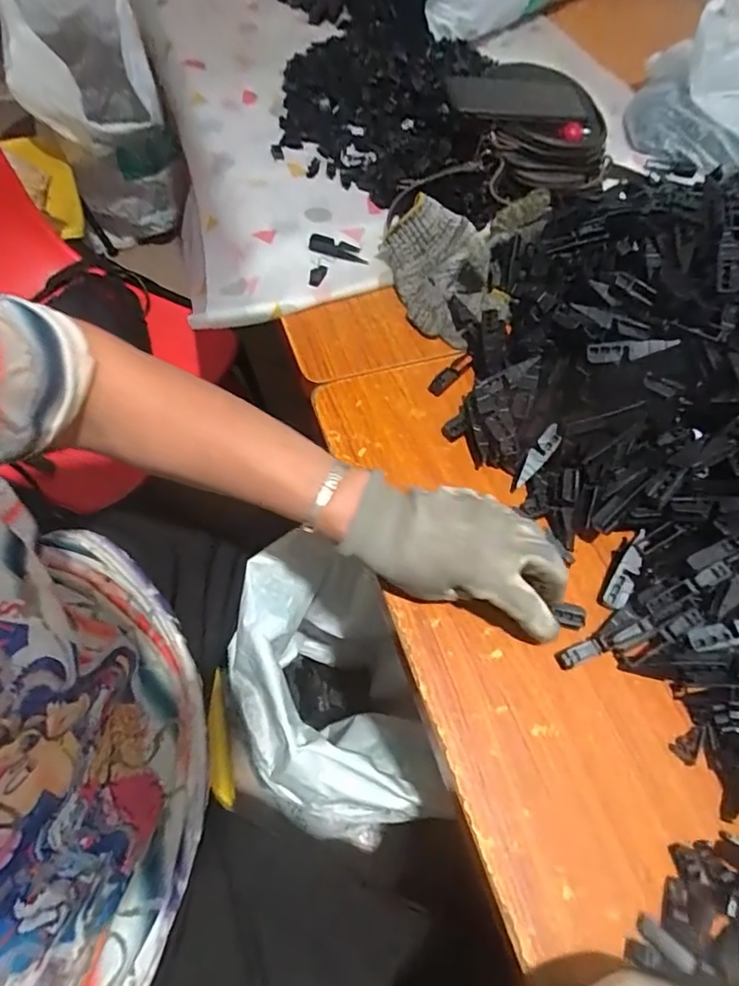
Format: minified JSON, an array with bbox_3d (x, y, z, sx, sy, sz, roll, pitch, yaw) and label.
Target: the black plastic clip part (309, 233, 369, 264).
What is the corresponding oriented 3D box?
[{"bbox_3d":[-0.034,-0.261,0.582,0.062,0.012,0.021,11,61,2],"label":"black plastic clip part"}]

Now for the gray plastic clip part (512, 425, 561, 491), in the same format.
[{"bbox_3d":[0.142,-0.029,0.463,0.016,0.012,0.064,36,92,16],"label":"gray plastic clip part"}]

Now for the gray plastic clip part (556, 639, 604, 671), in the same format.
[{"bbox_3d":[0.153,0.117,0.396,0.032,0.009,0.012,-24,64,3],"label":"gray plastic clip part"}]

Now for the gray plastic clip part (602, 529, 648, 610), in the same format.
[{"bbox_3d":[0.203,0.060,0.428,0.017,0.008,0.066,27,79,12],"label":"gray plastic clip part"}]

